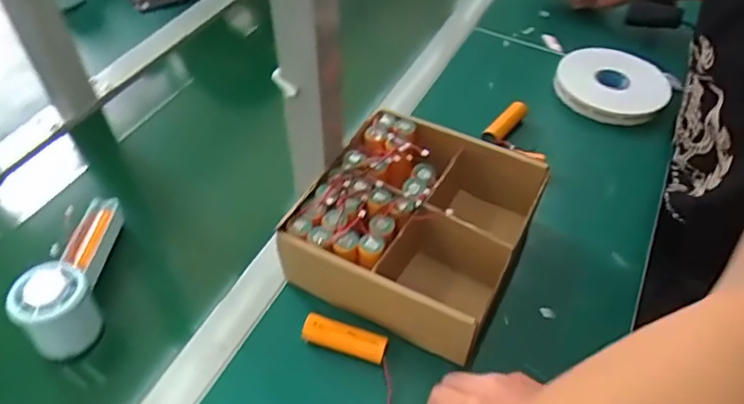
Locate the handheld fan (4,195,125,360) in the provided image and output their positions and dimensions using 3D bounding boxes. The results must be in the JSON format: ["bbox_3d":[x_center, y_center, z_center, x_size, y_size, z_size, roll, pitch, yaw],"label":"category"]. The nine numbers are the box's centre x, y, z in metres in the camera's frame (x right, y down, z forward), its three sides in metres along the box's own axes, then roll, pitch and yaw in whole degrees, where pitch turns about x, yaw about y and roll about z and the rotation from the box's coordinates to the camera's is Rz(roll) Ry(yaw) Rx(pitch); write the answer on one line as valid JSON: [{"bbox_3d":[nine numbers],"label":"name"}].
[{"bbox_3d":[-0.262,0.054,0.497,0.051,0.074,0.148,-2,48,-4],"label":"handheld fan"}]

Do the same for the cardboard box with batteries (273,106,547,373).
[{"bbox_3d":[0.039,0.022,0.521,0.188,0.080,0.194,19,50,14],"label":"cardboard box with batteries"}]

